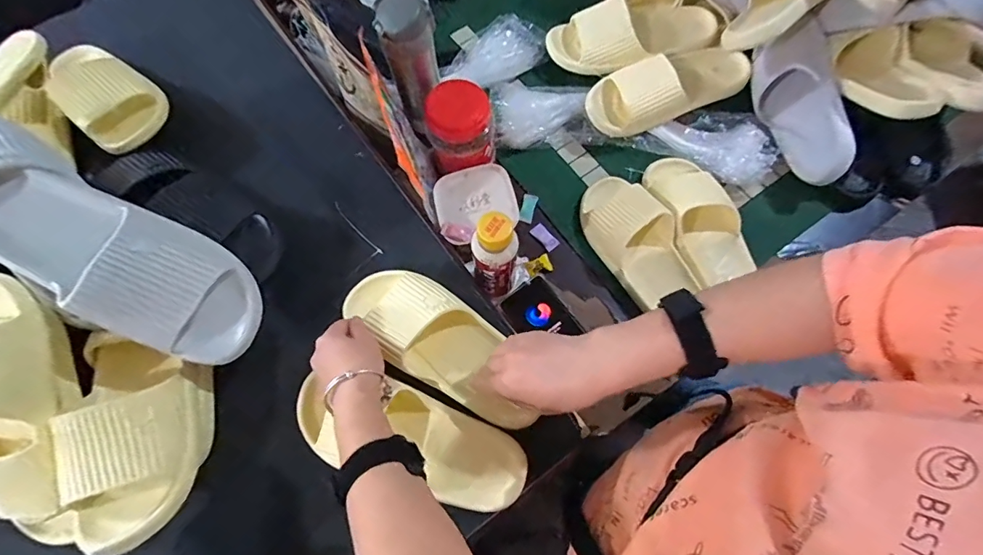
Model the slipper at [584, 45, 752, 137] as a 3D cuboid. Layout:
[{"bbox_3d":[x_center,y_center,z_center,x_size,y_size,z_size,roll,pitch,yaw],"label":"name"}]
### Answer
[{"bbox_3d":[0.271,-0.298,0.685,0.255,0.076,0.098,-22,72,-5],"label":"slipper"}]

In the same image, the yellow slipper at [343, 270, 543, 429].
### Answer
[{"bbox_3d":[-0.049,0.072,0.488,0.236,0.056,0.097,41,77,4],"label":"yellow slipper"}]

